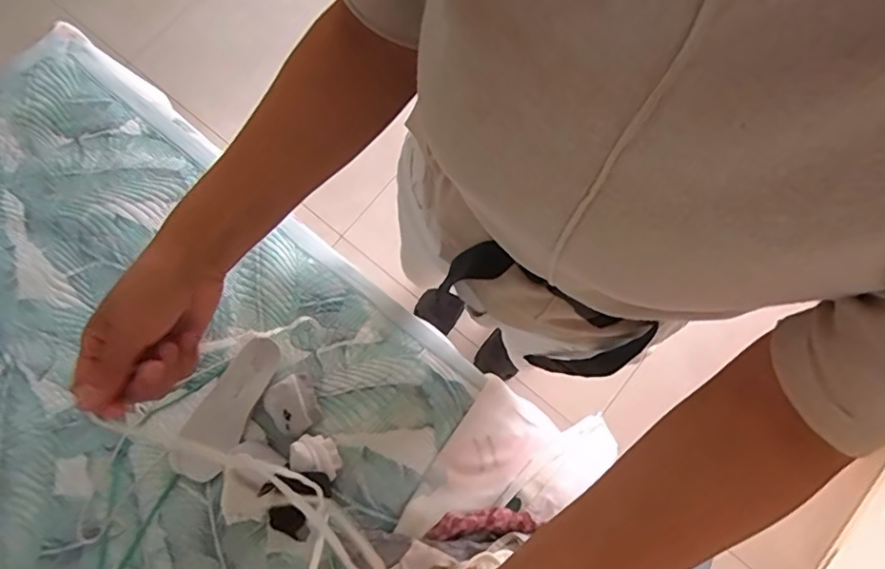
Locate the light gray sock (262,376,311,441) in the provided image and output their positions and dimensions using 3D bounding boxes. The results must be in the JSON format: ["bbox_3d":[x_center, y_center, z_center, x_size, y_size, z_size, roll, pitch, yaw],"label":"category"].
[{"bbox_3d":[-0.249,0.201,0.906,0.068,0.022,0.089,-34,80,-5],"label":"light gray sock"}]

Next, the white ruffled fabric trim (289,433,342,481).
[{"bbox_3d":[-0.202,0.273,0.889,0.081,0.031,0.060,14,80,4],"label":"white ruffled fabric trim"}]

